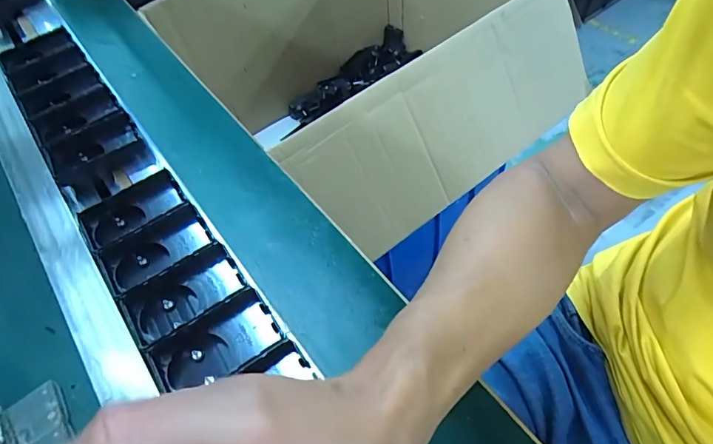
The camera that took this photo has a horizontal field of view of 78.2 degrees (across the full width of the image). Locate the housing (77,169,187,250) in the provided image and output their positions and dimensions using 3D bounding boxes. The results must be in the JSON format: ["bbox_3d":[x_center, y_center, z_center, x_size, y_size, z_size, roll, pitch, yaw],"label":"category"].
[{"bbox_3d":[-0.166,-0.009,0.327,0.069,0.025,0.023,-33,60,-15],"label":"housing"}]

